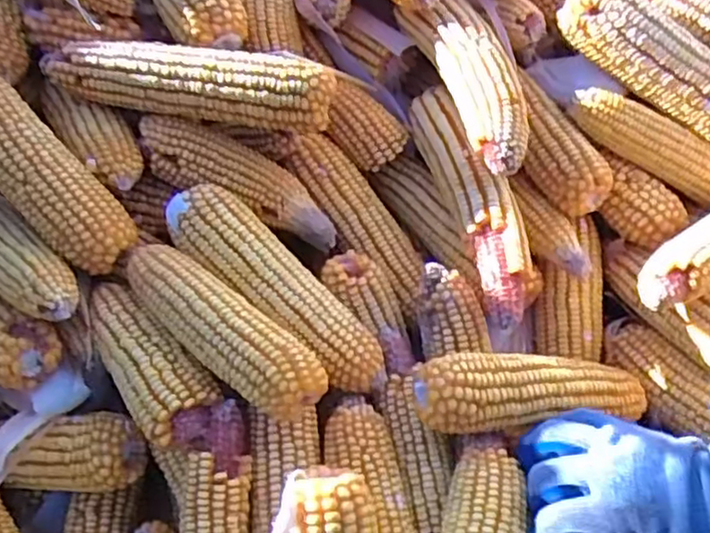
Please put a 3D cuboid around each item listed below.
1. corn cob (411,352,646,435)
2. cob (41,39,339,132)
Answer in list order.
[{"bbox_3d":[0.129,0.088,0.502,0.177,0.047,0.045,2,41,-18],"label":"corn cob"},{"bbox_3d":[-0.126,-0.141,0.543,0.223,0.056,0.044,4,45,12],"label":"cob"}]

